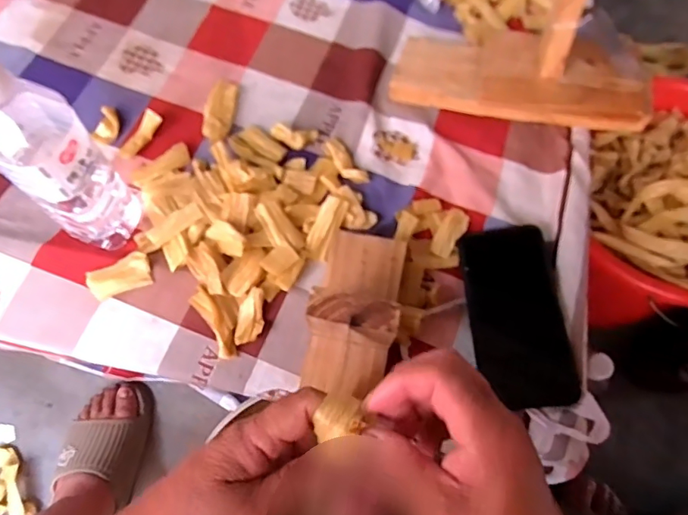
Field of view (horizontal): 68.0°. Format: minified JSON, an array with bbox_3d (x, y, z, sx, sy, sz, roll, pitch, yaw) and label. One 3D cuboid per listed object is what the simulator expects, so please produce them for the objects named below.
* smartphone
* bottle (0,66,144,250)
[{"bbox_3d":[0.152,0.050,0.454,0.078,0.008,0.161,-9,68,11],"label":"smartphone"},{"bbox_3d":[-0.227,-0.076,0.405,0.067,0.213,0.065,-37,72,-15],"label":"bottle"}]

